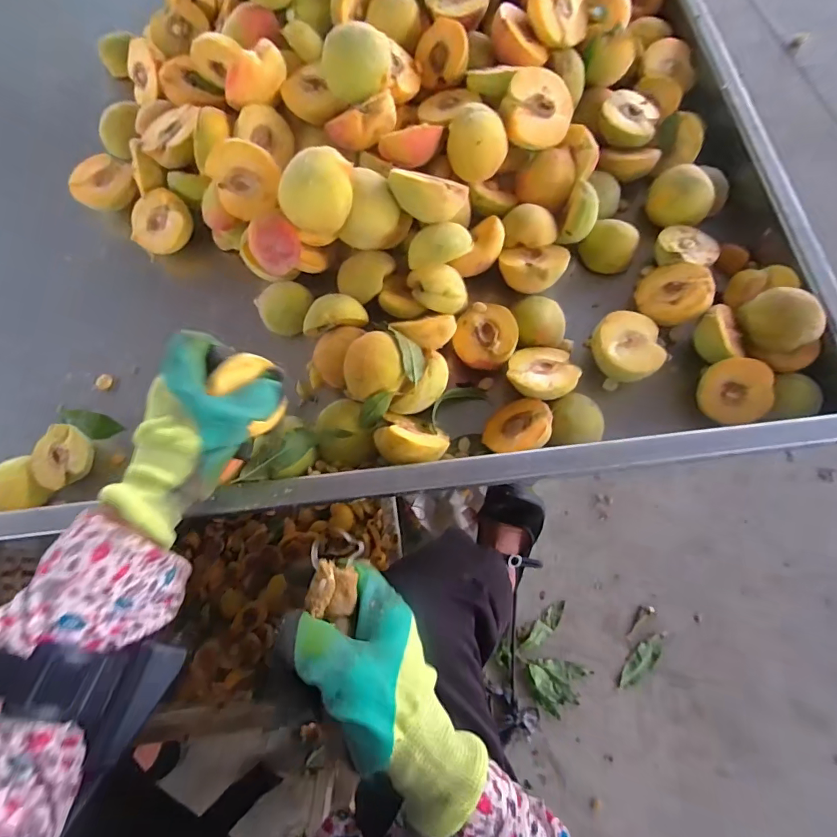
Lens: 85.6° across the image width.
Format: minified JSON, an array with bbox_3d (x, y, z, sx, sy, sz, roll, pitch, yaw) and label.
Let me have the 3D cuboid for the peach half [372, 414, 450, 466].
[{"bbox_3d":[-0.005,0.018,0.386,0.061,0.044,0.046,-1,71,0],"label":"peach half"}]

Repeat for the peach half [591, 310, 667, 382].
[{"bbox_3d":[0.190,-0.065,0.419,0.056,0.034,0.060,0,71,0],"label":"peach half"}]

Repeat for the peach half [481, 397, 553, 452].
[{"bbox_3d":[0.092,0.012,0.401,0.055,0.030,0.059,-51,37,-14],"label":"peach half"}]

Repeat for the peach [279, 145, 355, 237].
[{"bbox_3d":[-0.088,-0.195,0.405,0.065,0.066,0.049,-16,72,-5],"label":"peach"}]

